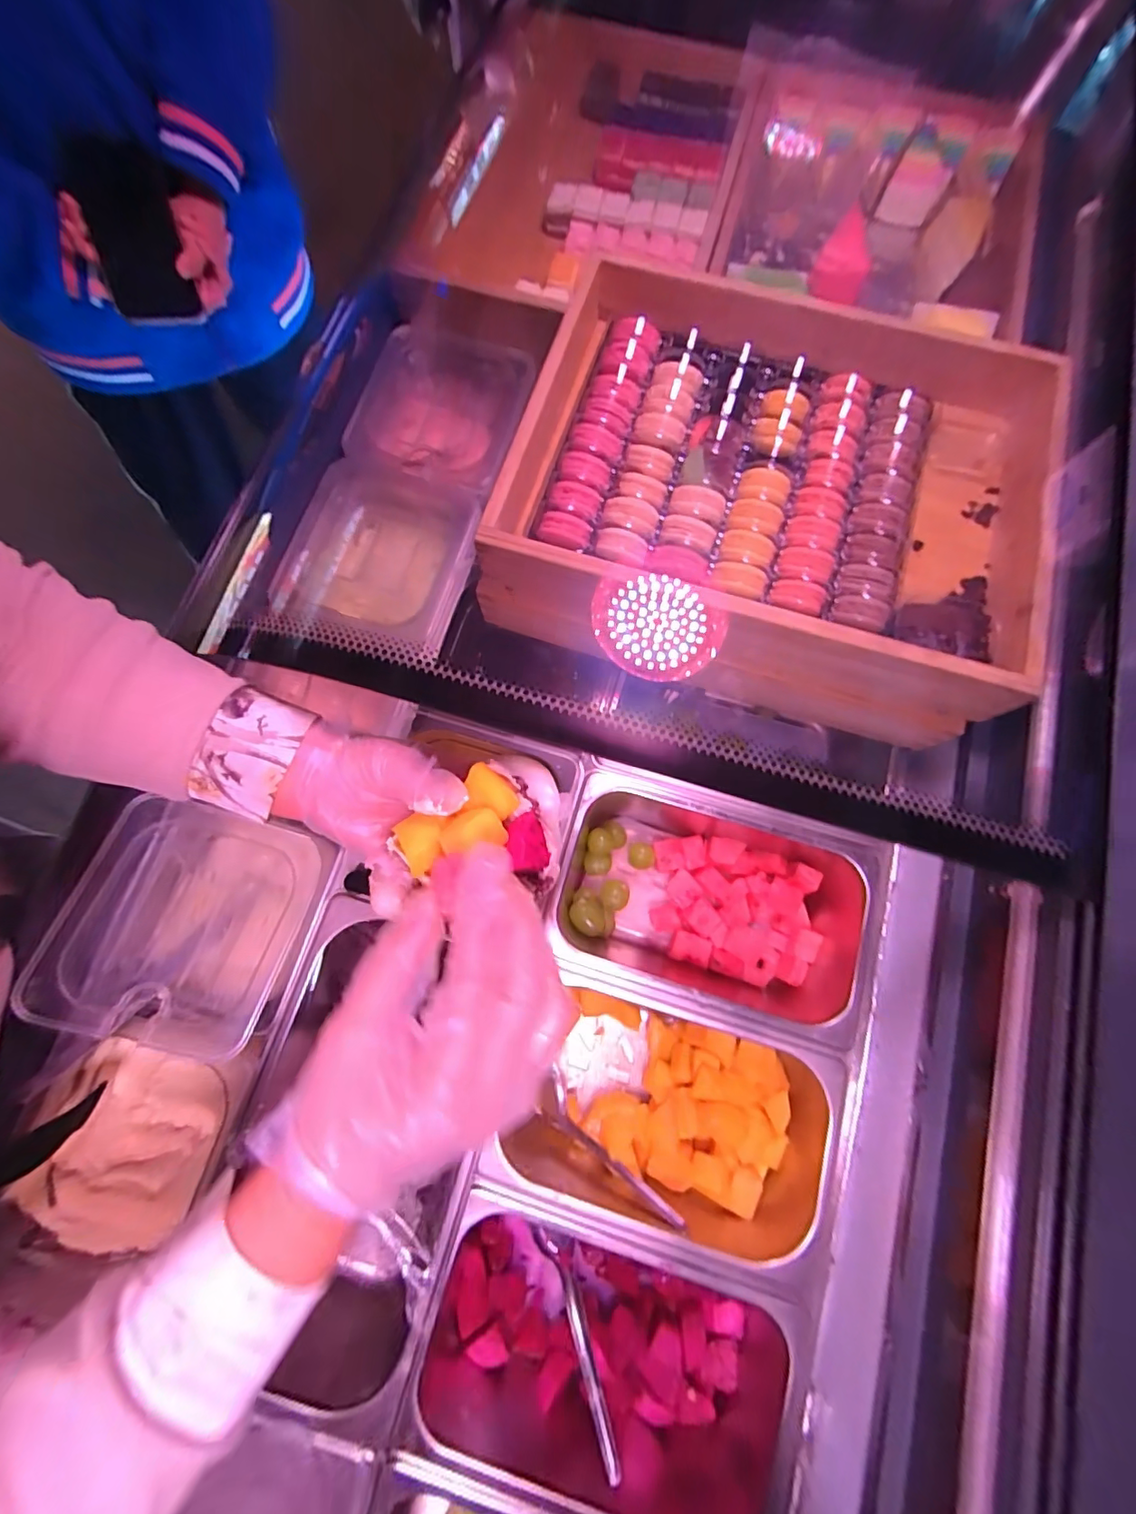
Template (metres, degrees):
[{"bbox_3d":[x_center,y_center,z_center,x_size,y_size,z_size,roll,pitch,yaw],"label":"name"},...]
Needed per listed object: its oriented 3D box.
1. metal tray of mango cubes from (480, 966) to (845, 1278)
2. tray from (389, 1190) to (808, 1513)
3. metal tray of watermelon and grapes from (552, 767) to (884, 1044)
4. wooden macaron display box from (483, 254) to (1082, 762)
[{"bbox_3d":[0.081,0.282,0.441,0.255,0.100,0.159,16,79,3],"label":"metal tray of mango cubes"},{"bbox_3d":[0.034,0.439,0.403,0.270,0.096,0.158,15,79,3],"label":"tray"},{"bbox_3d":[0.127,0.131,0.476,0.264,0.100,0.163,15,79,2],"label":"metal tray of watermelon and grapes"},{"bbox_3d":[0.169,-0.222,0.439,0.397,0.097,0.320,18,79,3],"label":"wooden macaron display box"}]

